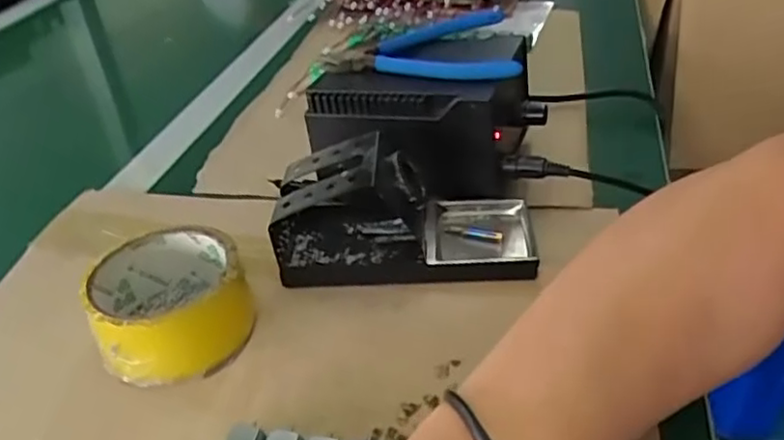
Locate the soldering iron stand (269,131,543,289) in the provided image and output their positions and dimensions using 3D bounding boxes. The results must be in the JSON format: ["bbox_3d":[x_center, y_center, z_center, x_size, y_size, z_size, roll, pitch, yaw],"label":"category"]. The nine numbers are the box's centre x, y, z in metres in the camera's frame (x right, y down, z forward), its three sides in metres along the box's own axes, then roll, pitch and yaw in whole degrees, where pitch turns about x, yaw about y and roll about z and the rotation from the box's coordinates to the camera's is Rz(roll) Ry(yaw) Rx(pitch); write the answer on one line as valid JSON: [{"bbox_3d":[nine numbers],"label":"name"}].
[{"bbox_3d":[0.008,-0.011,0.424,0.160,0.072,0.075,-4,36,4],"label":"soldering iron stand"}]

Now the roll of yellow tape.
[{"bbox_3d":[-0.126,0.046,0.383,0.080,0.046,0.082,-4,36,3],"label":"roll of yellow tape"}]

